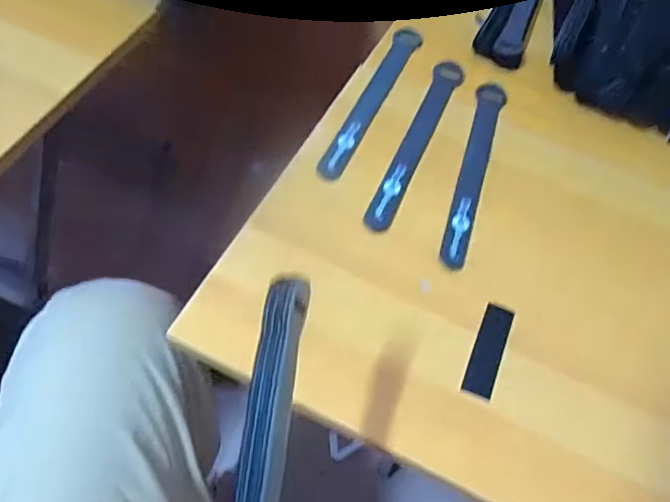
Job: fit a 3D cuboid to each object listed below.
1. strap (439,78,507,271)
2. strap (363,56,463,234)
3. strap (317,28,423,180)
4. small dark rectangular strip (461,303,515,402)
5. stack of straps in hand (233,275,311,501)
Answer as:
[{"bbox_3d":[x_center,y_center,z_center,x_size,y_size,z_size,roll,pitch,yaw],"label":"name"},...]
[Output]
[{"bbox_3d":[0.111,-0.067,0.453,0.024,0.006,0.194,16,58,3],"label":"strap"},{"bbox_3d":[0.068,-0.091,0.469,0.025,0.006,0.195,21,57,7],"label":"strap"},{"bbox_3d":[0.032,-0.131,0.489,0.023,0.007,0.198,24,59,8],"label":"strap"},{"bbox_3d":[0.102,0.065,0.377,0.019,0.004,0.068,23,59,7],"label":"small dark rectangular strip"},{"bbox_3d":[-0.028,0.104,0.227,0.027,0.020,0.187,5,72,-1],"label":"stack of straps in hand"}]

